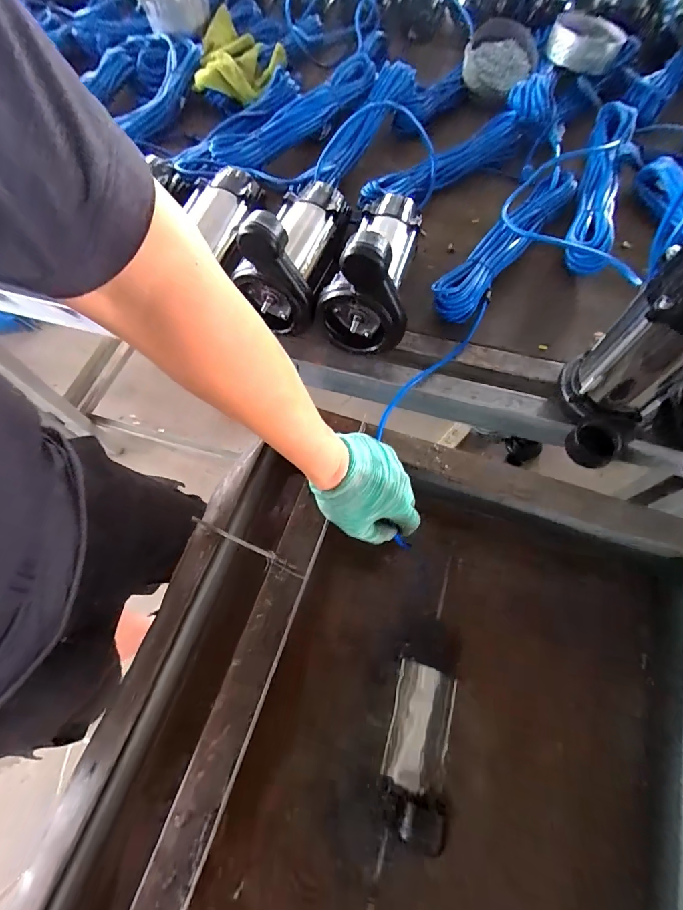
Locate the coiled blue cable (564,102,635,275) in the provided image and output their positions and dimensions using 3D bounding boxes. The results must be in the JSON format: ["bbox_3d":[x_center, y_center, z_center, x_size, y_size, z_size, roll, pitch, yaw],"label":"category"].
[{"bbox_3d":[0.434,-0.451,0.663,0.075,0.045,0.382,20,68,10],"label":"coiled blue cable"}]

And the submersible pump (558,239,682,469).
[{"bbox_3d":[0.330,-0.106,0.432,0.124,0.250,0.112,-42,71,-15],"label":"submersible pump"}]

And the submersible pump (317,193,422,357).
[{"bbox_3d":[0.044,-0.289,0.551,0.114,0.153,0.241,11,67,7],"label":"submersible pump"}]

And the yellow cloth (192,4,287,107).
[{"bbox_3d":[-0.243,-0.838,0.840,0.174,0.042,0.233,-39,77,1],"label":"yellow cloth"}]

